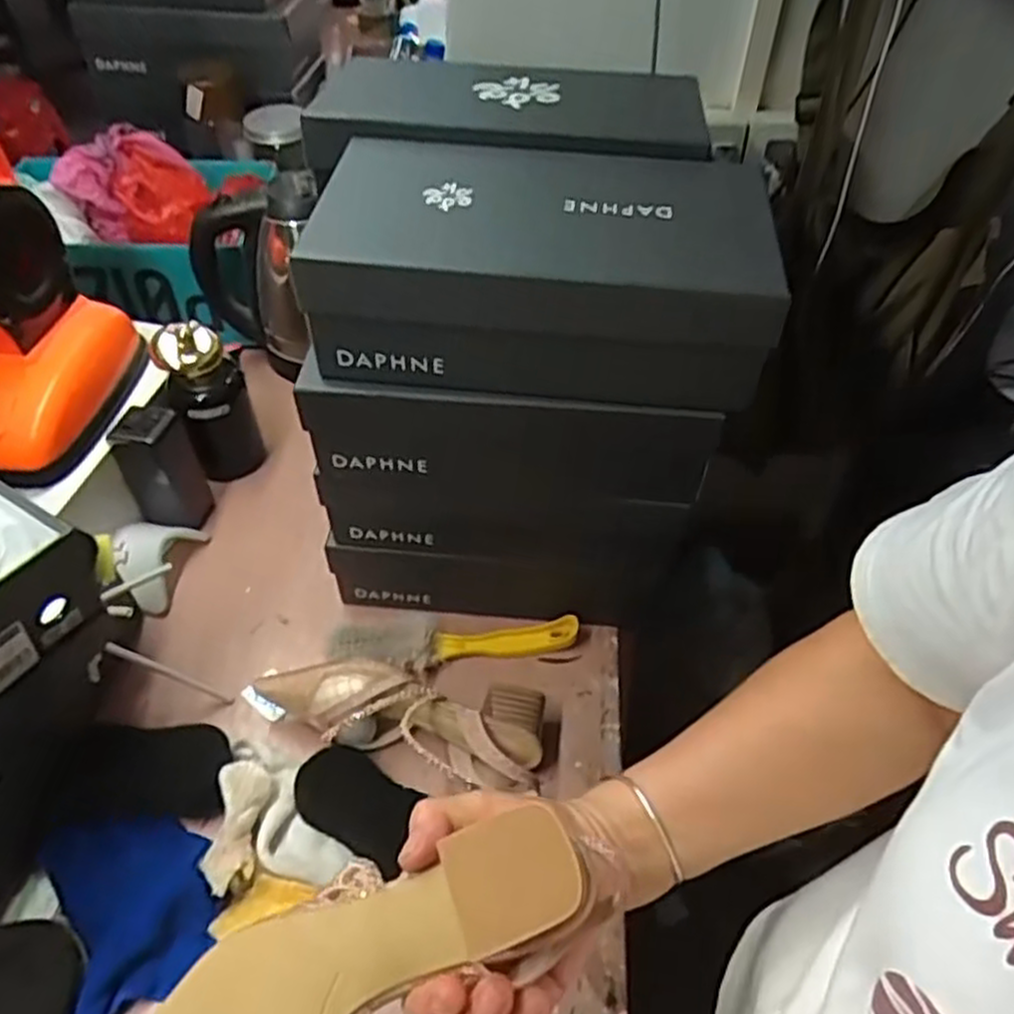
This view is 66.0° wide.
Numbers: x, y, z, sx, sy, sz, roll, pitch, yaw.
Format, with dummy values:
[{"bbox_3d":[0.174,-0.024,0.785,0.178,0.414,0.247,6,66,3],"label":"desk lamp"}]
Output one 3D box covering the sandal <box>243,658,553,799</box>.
[{"bbox_3d":[-0.093,0.165,0.646,0.253,0.067,0.086,14,50,9],"label":"sandal"}]

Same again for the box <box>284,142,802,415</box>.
[{"bbox_3d":[0.029,-0.166,0.538,0.296,0.098,0.165,5,49,2],"label":"box"}]

